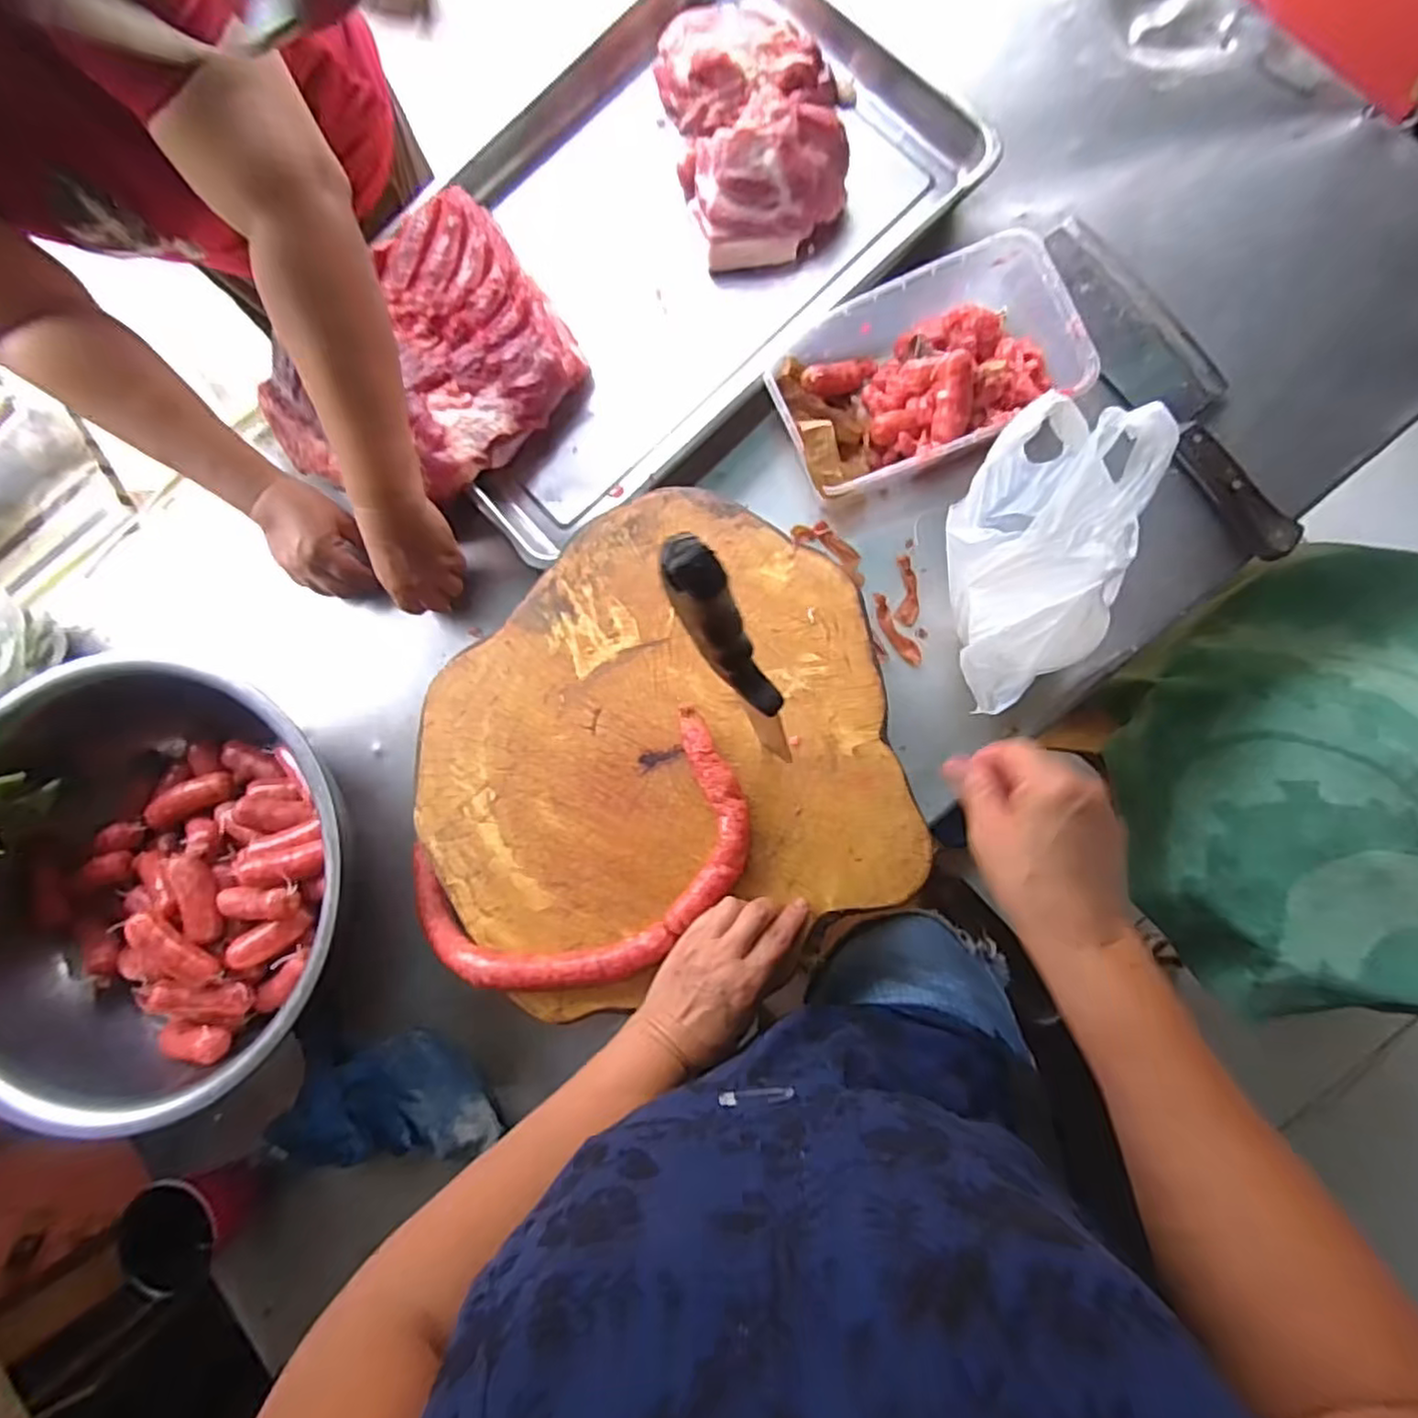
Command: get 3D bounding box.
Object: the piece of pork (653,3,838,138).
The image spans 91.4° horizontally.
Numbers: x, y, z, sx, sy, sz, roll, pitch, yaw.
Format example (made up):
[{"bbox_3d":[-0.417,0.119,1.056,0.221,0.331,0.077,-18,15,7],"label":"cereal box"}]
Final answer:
[{"bbox_3d":[0.034,-0.620,0.678,0.176,0.066,0.125,-2,85,4],"label":"piece of pork"}]

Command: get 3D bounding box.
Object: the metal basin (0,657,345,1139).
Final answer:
[{"bbox_3d":[-0.470,0.167,0.610,0.340,0.147,0.371,0,85,4],"label":"metal basin"}]

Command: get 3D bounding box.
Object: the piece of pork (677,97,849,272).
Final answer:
[{"bbox_3d":[0.053,-0.499,0.658,0.156,0.082,0.120,-4,85,4],"label":"piece of pork"}]

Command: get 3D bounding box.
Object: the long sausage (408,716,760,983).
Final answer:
[{"bbox_3d":[-0.101,0.138,0.565,0.293,0.067,0.162,-28,84,2],"label":"long sausage"}]

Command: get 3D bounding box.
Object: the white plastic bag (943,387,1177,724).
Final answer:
[{"bbox_3d":[0.238,-0.101,0.492,0.099,0.165,0.180,-13,84,3],"label":"white plastic bag"}]

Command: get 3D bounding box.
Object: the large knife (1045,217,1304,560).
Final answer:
[{"bbox_3d":[0.420,-0.299,0.625,0.075,0.032,0.358,-32,84,1],"label":"large knife"}]

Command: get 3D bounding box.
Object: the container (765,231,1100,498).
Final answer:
[{"bbox_3d":[0.189,-0.293,0.621,0.255,0.075,0.159,-25,84,2],"label":"container"}]

